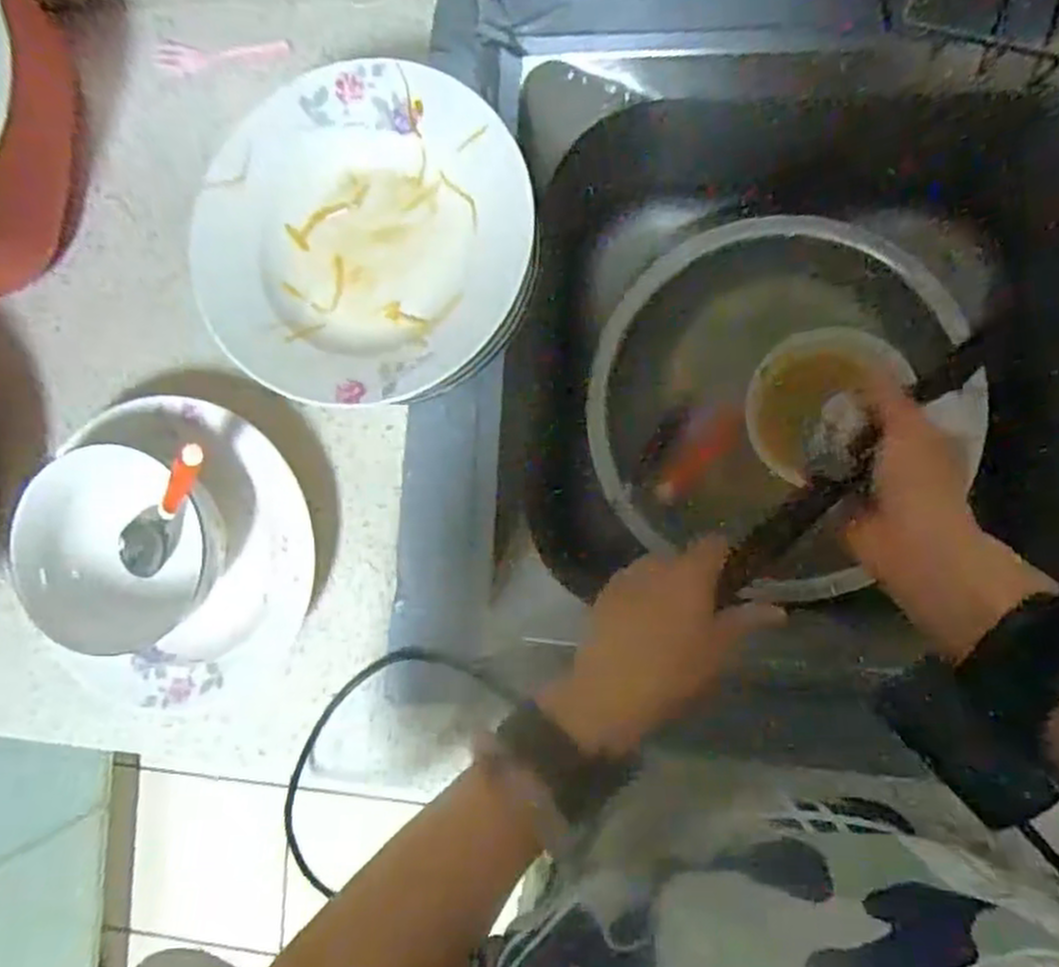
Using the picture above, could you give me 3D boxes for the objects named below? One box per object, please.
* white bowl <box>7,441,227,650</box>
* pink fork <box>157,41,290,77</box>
[{"bbox_3d":[-0.263,0.043,0.472,0.102,0.049,0.113,-43,84,6],"label":"white bowl"},{"bbox_3d":[-0.211,-0.293,0.517,0.092,0.009,0.020,1,89,8],"label":"pink fork"}]

